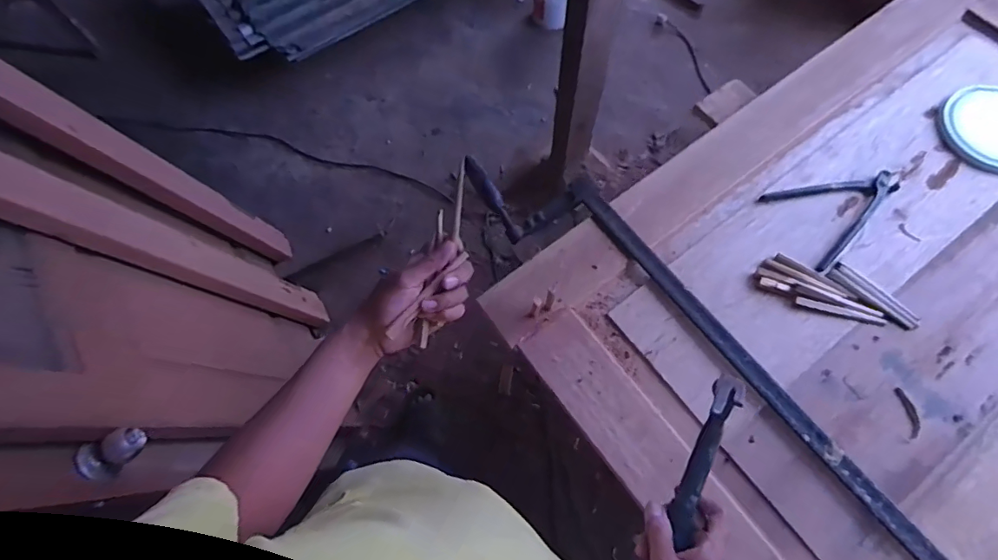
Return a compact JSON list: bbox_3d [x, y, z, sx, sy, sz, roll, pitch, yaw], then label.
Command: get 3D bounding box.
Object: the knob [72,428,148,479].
[{"bbox_3d":[-0.599,0.275,0.769,0.094,0.051,0.066,-19,69,-5],"label":"knob"}]

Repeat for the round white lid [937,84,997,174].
[{"bbox_3d":[0.840,-0.258,0.824,0.168,0.011,0.180,-1,69,2],"label":"round white lid"}]

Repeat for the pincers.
[{"bbox_3d":[0.553,-0.115,0.787,0.206,0.015,0.145,-23,70,-6],"label":"pincers"}]

